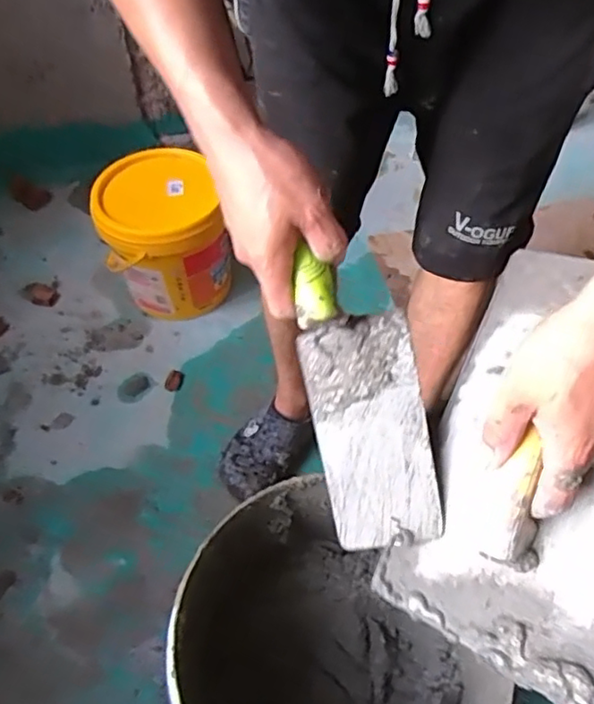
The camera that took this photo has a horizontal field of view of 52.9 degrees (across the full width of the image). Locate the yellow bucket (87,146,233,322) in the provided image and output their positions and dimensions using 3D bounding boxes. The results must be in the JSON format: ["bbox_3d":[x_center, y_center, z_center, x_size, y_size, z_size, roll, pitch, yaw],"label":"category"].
[{"bbox_3d":[-0.251,-0.214,1.168,0.228,0.240,0.212,-1,53,1],"label":"yellow bucket"}]

